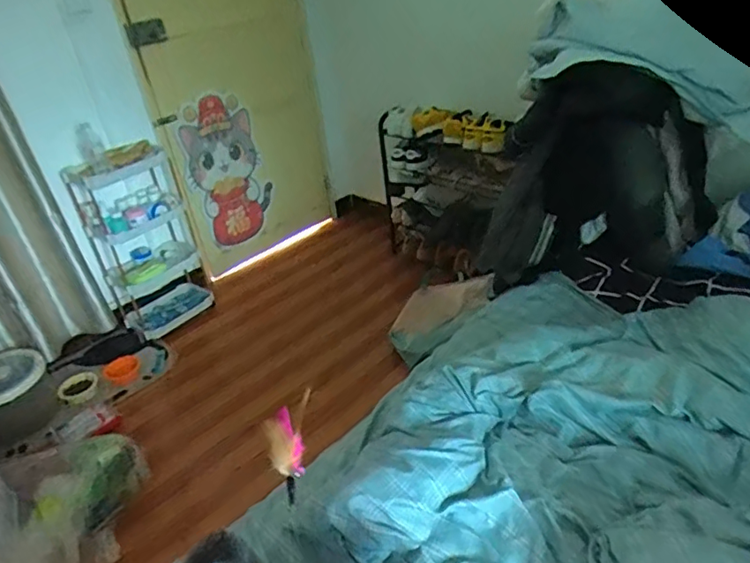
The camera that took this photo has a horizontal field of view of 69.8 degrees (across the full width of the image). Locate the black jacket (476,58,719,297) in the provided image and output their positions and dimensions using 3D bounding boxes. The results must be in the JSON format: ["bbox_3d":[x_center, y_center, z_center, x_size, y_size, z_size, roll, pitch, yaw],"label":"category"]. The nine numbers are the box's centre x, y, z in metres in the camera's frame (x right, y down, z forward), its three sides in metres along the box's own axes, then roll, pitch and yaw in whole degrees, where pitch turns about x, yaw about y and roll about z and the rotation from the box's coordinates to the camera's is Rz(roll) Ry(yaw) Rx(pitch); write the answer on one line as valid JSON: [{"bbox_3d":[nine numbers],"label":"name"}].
[{"bbox_3d":[0.568,-0.264,1.379,0.570,0.496,0.152,-1,31,12],"label":"black jacket"}]

